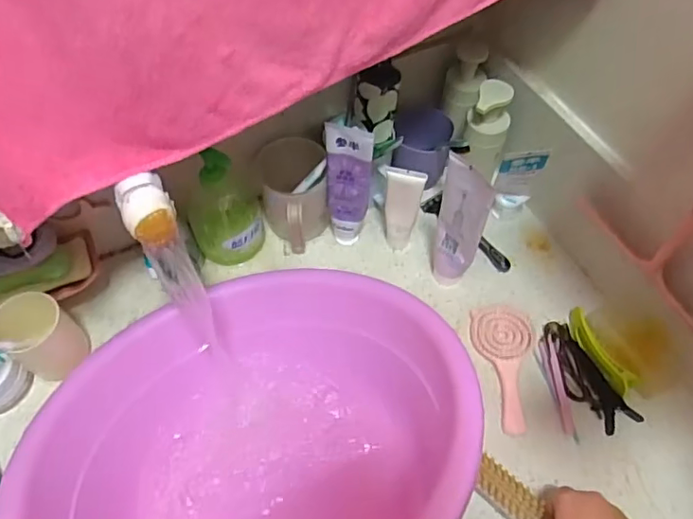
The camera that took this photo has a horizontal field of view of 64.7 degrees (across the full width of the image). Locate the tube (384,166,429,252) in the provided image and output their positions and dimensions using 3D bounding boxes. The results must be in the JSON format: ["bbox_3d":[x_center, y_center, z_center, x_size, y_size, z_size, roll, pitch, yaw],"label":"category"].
[{"bbox_3d":[0.066,-0.056,0.646,0.041,0.133,0.021,3,58,3],"label":"tube"}]

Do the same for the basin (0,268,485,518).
[{"bbox_3d":[-0.086,0.191,0.551,0.414,0.189,0.432,-20,33,-10],"label":"basin"}]

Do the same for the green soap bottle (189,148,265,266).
[{"bbox_3d":[-0.145,-0.063,0.642,0.082,0.138,0.072,-12,59,-7],"label":"green soap bottle"}]

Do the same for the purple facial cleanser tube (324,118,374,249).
[{"bbox_3d":[0.003,-0.080,0.635,0.049,0.179,0.031,-1,58,0],"label":"purple facial cleanser tube"}]

